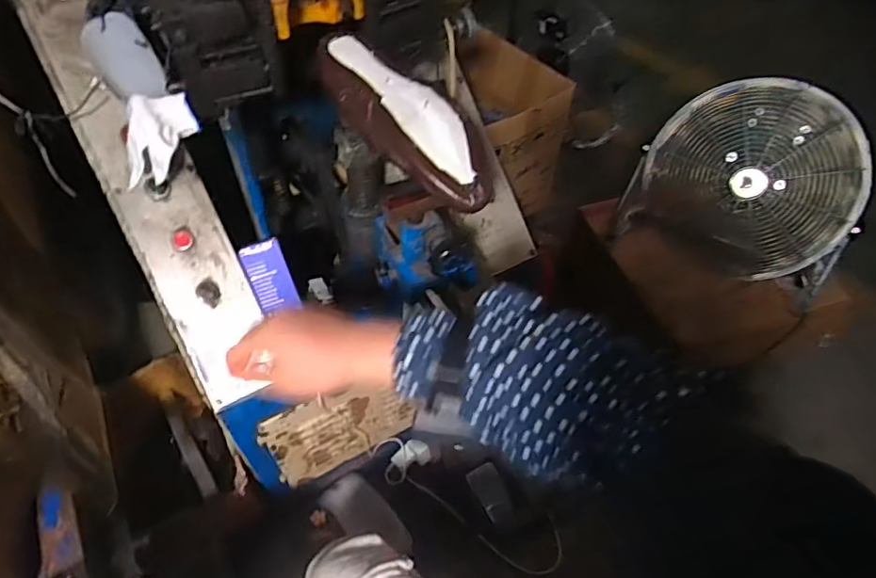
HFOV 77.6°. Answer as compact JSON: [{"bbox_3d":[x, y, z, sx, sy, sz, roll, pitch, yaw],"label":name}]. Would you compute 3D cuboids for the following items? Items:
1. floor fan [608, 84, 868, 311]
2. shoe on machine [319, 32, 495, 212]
[{"bbox_3d":[0.759,-0.249,1.340,0.244,0.568,0.503,-27,55,-21],"label":"floor fan"},{"bbox_3d":[-0.035,-0.198,0.617,0.084,0.074,0.265,-33,58,-24],"label":"shoe on machine"}]

